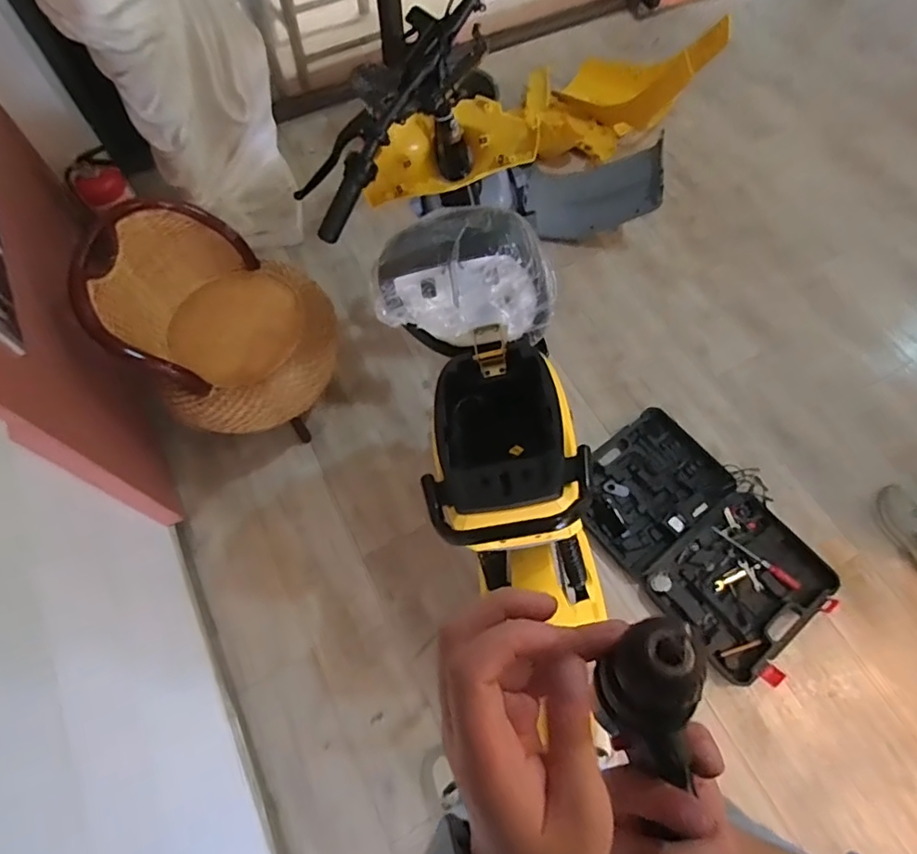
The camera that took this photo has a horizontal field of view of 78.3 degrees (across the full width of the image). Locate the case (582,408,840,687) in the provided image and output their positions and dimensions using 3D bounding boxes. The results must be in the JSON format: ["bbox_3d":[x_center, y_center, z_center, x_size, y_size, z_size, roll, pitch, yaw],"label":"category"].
[{"bbox_3d":[0.656,0.302,1.556,0.436,0.069,0.690,-35,69,-15],"label":"case"}]

